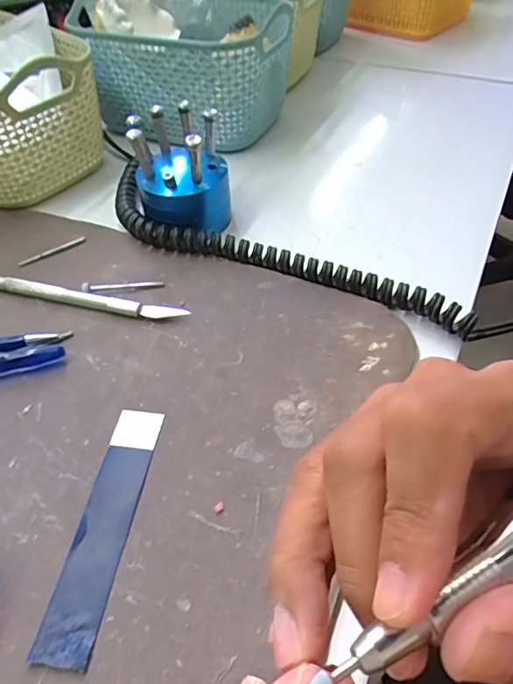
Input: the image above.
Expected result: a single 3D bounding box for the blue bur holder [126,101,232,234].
[{"bbox_3d":[-0.051,-0.109,0.320,0.065,0.066,0.062,-5,48,-3],"label":"blue bur holder"}]

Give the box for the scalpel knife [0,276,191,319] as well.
[{"bbox_3d":[-0.106,-0.026,0.289,0.136,0.008,0.009,12,50,12],"label":"scalpel knife"}]

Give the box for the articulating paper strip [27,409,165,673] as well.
[{"bbox_3d":[-0.061,0.071,0.202,0.022,0.004,0.102,5,49,6],"label":"articulating paper strip"}]

